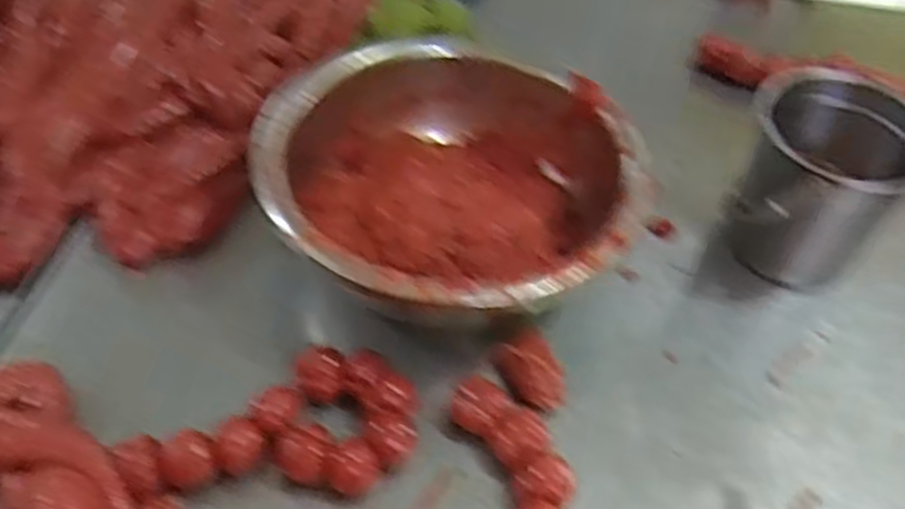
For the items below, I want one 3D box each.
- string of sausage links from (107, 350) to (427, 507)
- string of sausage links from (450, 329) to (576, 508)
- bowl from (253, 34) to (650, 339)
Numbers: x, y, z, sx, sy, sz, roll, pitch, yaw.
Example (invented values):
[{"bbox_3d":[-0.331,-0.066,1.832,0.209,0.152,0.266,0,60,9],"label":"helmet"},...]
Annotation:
[{"bbox_3d":[-0.107,0.122,0.515,0.180,0.025,0.091,-25,56,-23],"label":"string of sausage links"},{"bbox_3d":[0.040,0.129,0.540,0.075,0.030,0.192,4,50,-1],"label":"string of sausage links"},{"bbox_3d":[0.003,-0.051,0.641,0.289,0.095,0.279,2,50,-2],"label":"bowl"}]

